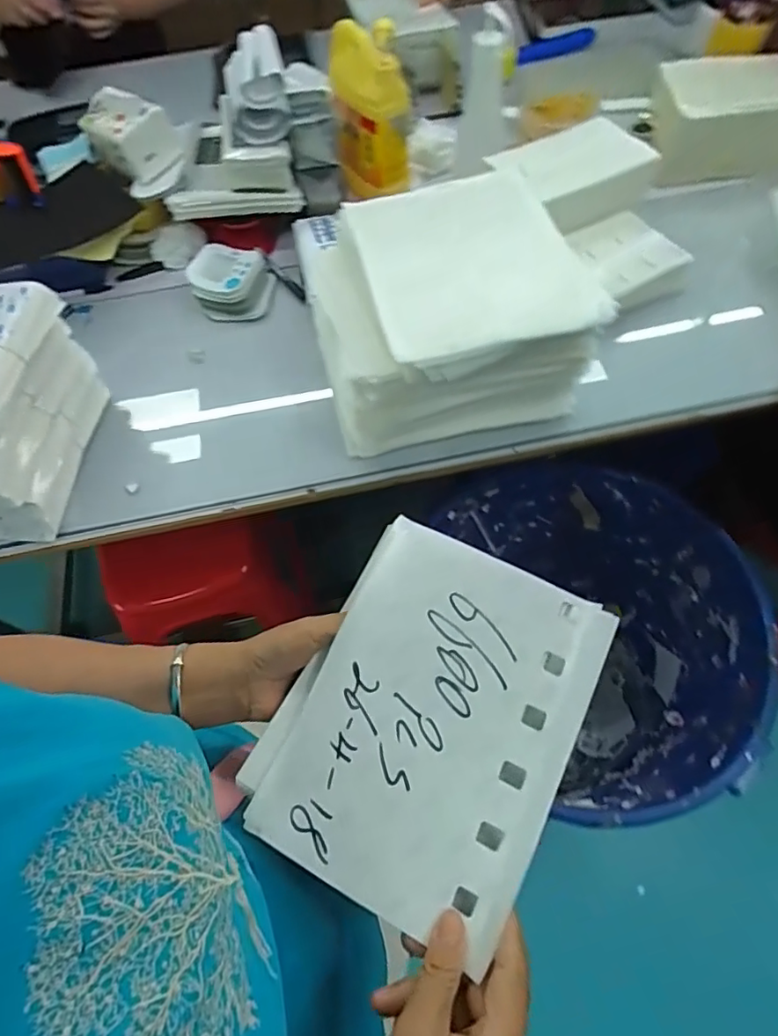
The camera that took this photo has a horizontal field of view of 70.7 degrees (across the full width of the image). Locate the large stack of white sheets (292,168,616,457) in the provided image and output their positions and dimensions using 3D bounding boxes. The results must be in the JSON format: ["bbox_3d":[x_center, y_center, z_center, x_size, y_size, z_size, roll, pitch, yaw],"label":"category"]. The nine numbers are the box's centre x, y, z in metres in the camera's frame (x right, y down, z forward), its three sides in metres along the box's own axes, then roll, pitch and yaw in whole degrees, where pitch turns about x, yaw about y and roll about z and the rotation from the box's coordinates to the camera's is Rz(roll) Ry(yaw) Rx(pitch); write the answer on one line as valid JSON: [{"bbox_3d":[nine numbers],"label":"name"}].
[{"bbox_3d":[0.063,-0.246,0.668,0.294,0.160,0.268,-15,63,-4],"label":"large stack of white sheets"}]

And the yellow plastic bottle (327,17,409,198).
[{"bbox_3d":[-0.028,-0.597,0.810,0.105,0.193,0.114,-9,63,-1],"label":"yellow plastic bottle"}]

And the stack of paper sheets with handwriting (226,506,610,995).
[{"bbox_3d":[0.027,0.128,0.371,0.179,0.031,0.233,26,67,16],"label":"stack of paper sheets with handwriting"}]

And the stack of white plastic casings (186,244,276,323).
[{"bbox_3d":[-0.239,-0.360,0.837,0.120,0.045,0.123,-9,63,-1],"label":"stack of white plastic casings"}]

